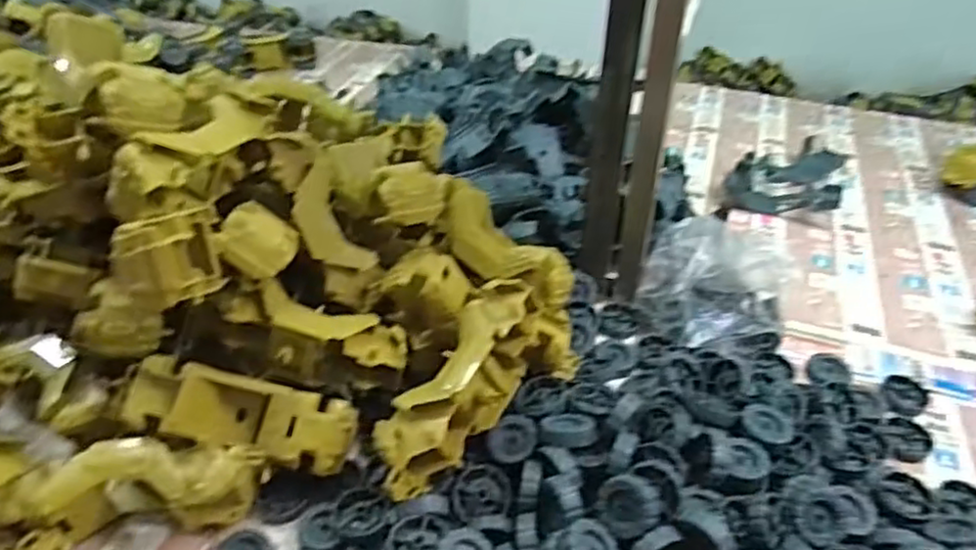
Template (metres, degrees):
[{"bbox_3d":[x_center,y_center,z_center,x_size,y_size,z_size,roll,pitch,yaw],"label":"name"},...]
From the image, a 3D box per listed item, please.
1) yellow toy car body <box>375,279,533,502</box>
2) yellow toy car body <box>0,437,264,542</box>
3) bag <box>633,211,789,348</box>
[{"bbox_3d":[-0.018,0.083,0.509,0.058,0.058,0.178,22,67,25],"label":"yellow toy car body"},{"bbox_3d":[-0.248,0.154,0.494,0.167,0.061,0.055,-4,39,-5],"label":"yellow toy car body"},{"bbox_3d":[0.216,0.009,0.650,0.134,0.100,0.114,13,41,16],"label":"bag"}]

